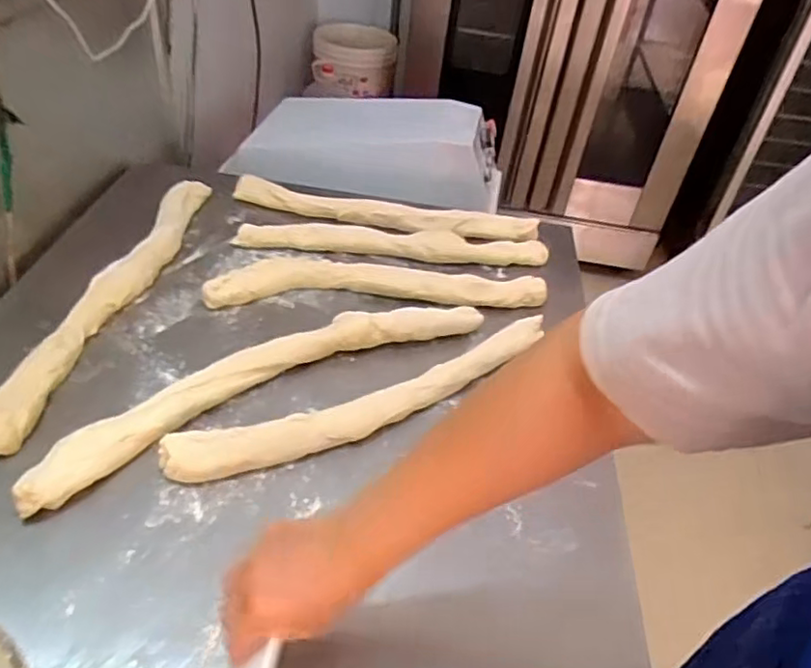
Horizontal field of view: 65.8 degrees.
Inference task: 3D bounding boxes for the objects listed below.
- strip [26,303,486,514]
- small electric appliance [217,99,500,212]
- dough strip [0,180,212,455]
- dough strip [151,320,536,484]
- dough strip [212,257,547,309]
[{"bbox_3d":[-0.146,0.043,0.730,0.563,0.034,0.090,-22,48,-30],"label":"strip"},{"bbox_3d":[-0.071,-0.386,1.314,0.529,0.182,0.183,2,42,-7],"label":"small electric appliance"},{"bbox_3d":[-0.379,-0.070,0.832,0.058,0.035,0.561,9,40,2],"label":"dough strip"},{"bbox_3d":[-0.021,0.069,0.740,0.509,0.030,0.075,-18,47,-27],"label":"dough strip"},{"bbox_3d":[-0.033,-0.075,0.892,0.469,0.029,0.074,-1,41,-9],"label":"dough strip"}]

